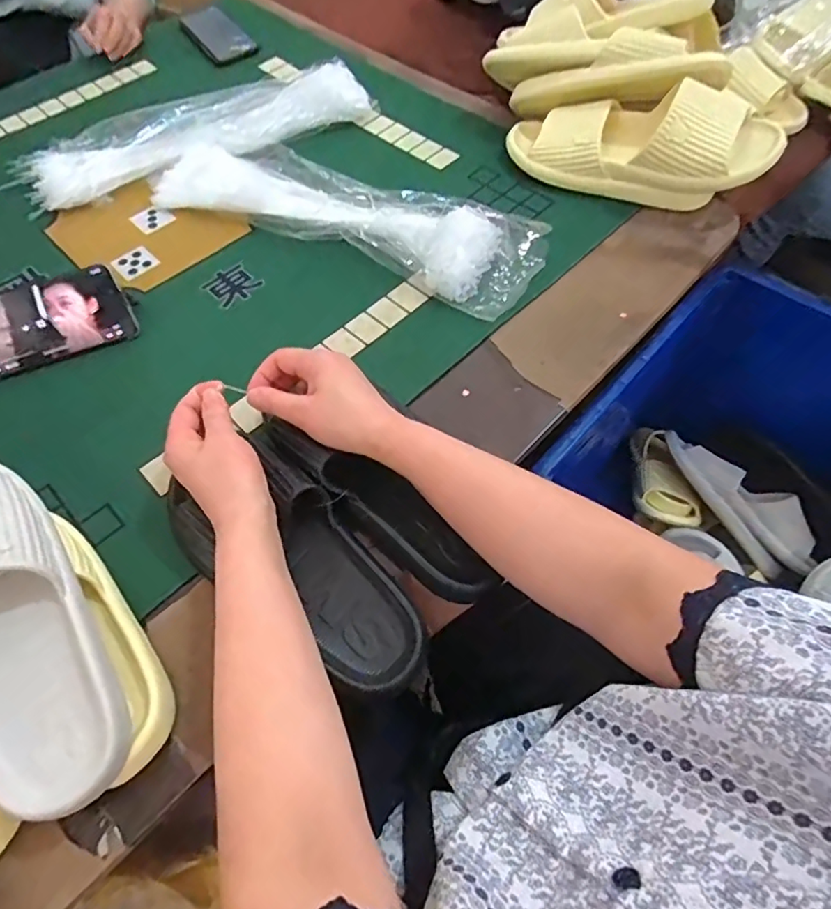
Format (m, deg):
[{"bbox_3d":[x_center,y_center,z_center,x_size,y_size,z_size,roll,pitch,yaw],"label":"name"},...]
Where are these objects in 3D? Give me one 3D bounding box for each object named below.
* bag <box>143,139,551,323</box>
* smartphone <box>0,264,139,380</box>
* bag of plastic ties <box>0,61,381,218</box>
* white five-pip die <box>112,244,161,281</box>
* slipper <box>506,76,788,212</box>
[{"bbox_3d":[-0.092,-0.290,0.634,0.487,0.045,0.124,25,62,15],"label":"bag"},{"bbox_3d":[-0.375,-0.132,0.554,0.161,0.077,0.010,-21,26,-11],"label":"smartphone"},{"bbox_3d":[-0.287,-0.424,0.723,0.467,0.042,0.142,-22,61,-12],"label":"bag of plastic ties"},{"bbox_3d":[-0.337,-0.231,0.659,0.046,0.005,0.045,41,69,17],"label":"white five-pip die"},{"bbox_3d":[0.245,-0.353,0.624,0.293,0.101,0.099,22,61,14],"label":"slipper"}]

